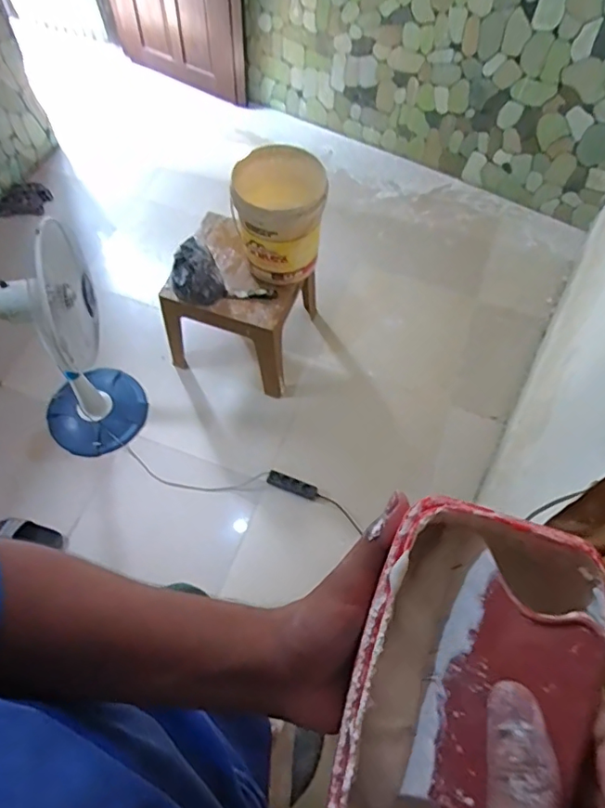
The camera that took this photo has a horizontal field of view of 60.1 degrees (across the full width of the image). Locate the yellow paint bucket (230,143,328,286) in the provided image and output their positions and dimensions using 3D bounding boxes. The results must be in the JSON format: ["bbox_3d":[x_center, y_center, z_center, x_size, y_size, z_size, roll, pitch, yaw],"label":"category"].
[{"bbox_3d":[-0.087,-0.649,1.782,0.281,0.370,0.269,1,62,-2],"label":"yellow paint bucket"}]

